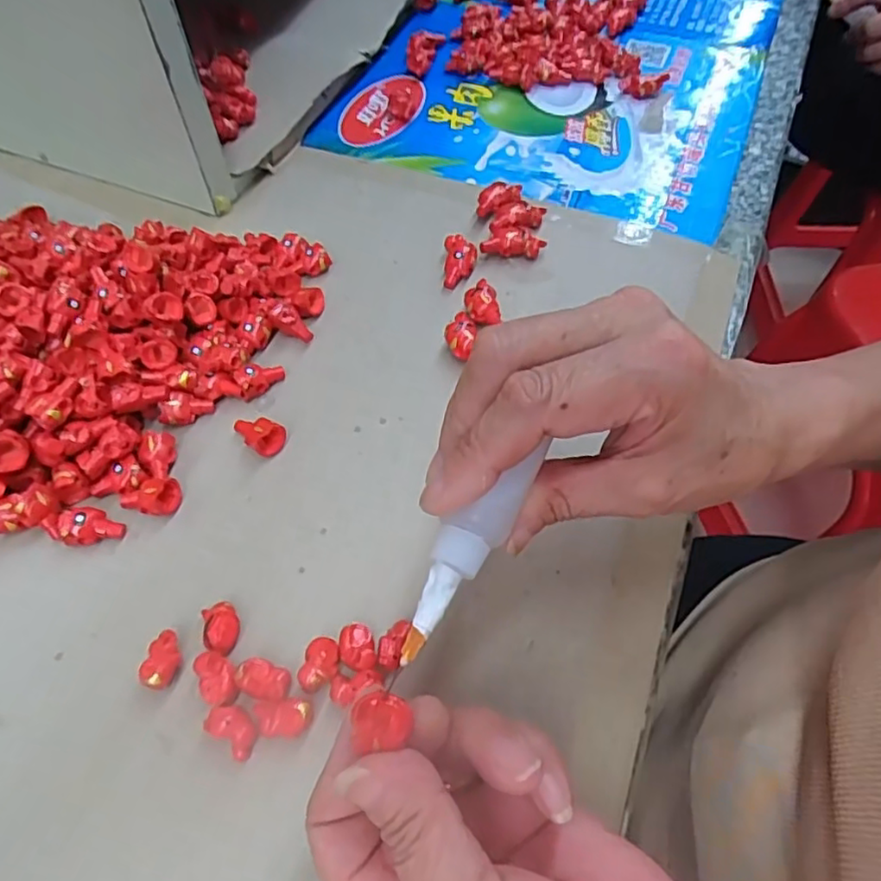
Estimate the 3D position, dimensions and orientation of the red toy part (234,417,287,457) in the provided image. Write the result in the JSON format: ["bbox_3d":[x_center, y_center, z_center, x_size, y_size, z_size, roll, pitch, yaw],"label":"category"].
[{"bbox_3d":[-0.090,-0.003,0.304,0.027,0.013,0.015,15,59,8],"label":"red toy part"}]

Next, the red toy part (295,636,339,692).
[{"bbox_3d":[-0.047,0.088,0.246,0.014,0.008,0.022,13,58,7],"label":"red toy part"}]

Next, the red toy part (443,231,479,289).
[{"bbox_3d":[0.012,-0.107,0.369,0.019,0.015,0.034,2,58,0],"label":"red toy part"}]

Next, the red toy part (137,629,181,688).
[{"bbox_3d":[-0.109,0.088,0.249,0.014,0.013,0.021,8,58,4],"label":"red toy part"}]

